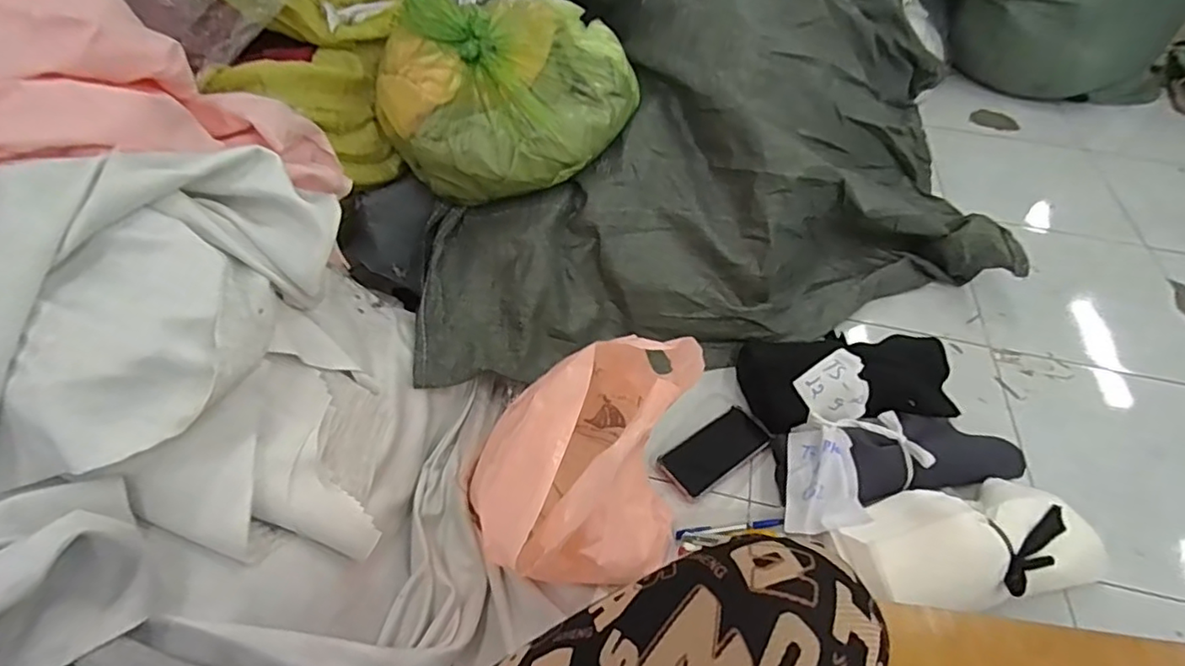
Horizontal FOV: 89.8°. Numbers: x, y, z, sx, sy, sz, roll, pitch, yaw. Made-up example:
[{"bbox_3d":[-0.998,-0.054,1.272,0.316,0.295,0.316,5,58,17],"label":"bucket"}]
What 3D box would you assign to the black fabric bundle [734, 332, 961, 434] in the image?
[{"bbox_3d":[0.401,0.058,0.910,0.331,0.082,0.164,-3,47,-6],"label":"black fabric bundle"}]

